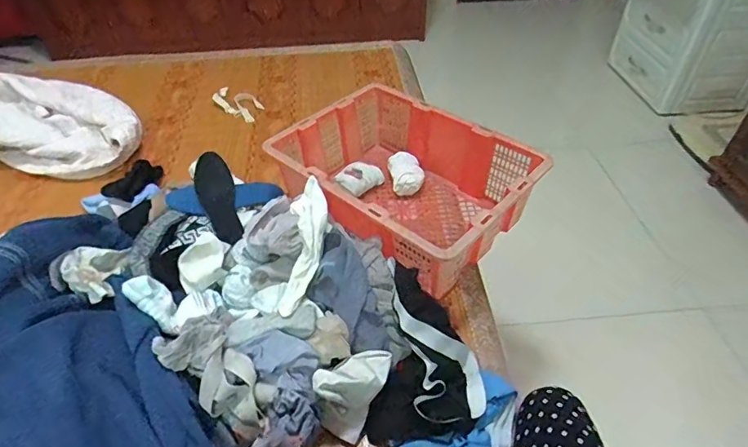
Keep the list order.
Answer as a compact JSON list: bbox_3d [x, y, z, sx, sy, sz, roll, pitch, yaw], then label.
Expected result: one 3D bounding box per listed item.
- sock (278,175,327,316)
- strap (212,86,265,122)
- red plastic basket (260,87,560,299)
[{"bbox_3d":[-0.116,0.026,0.779,0.070,0.079,0.256,4,58,0],"label":"sock"},{"bbox_3d":[-0.383,-0.341,1.331,0.155,0.017,0.082,31,64,13],"label":"strap"},{"bbox_3d":[0.057,-0.083,0.977,0.474,0.170,0.337,32,54,29],"label":"red plastic basket"}]

